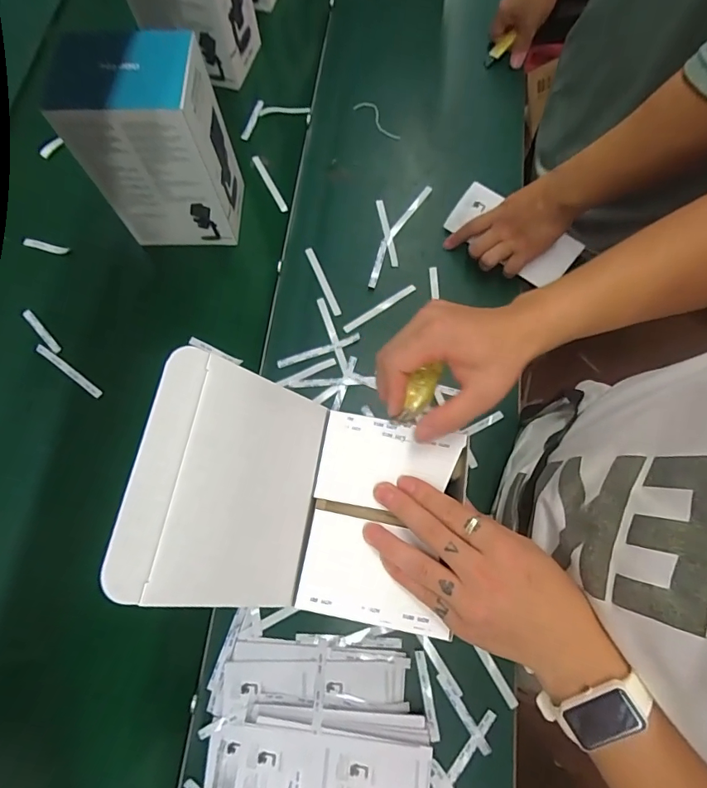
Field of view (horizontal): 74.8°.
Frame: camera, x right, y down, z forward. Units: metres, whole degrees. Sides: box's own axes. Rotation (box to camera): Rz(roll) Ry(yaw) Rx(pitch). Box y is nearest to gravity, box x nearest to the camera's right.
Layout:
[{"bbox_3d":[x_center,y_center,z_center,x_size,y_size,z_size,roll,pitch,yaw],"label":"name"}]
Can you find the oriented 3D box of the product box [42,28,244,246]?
[{"bbox_3d":[-0.248,-0.314,0.614,0.156,0.232,0.125,-1,71,-1],"label":"product box"}]

